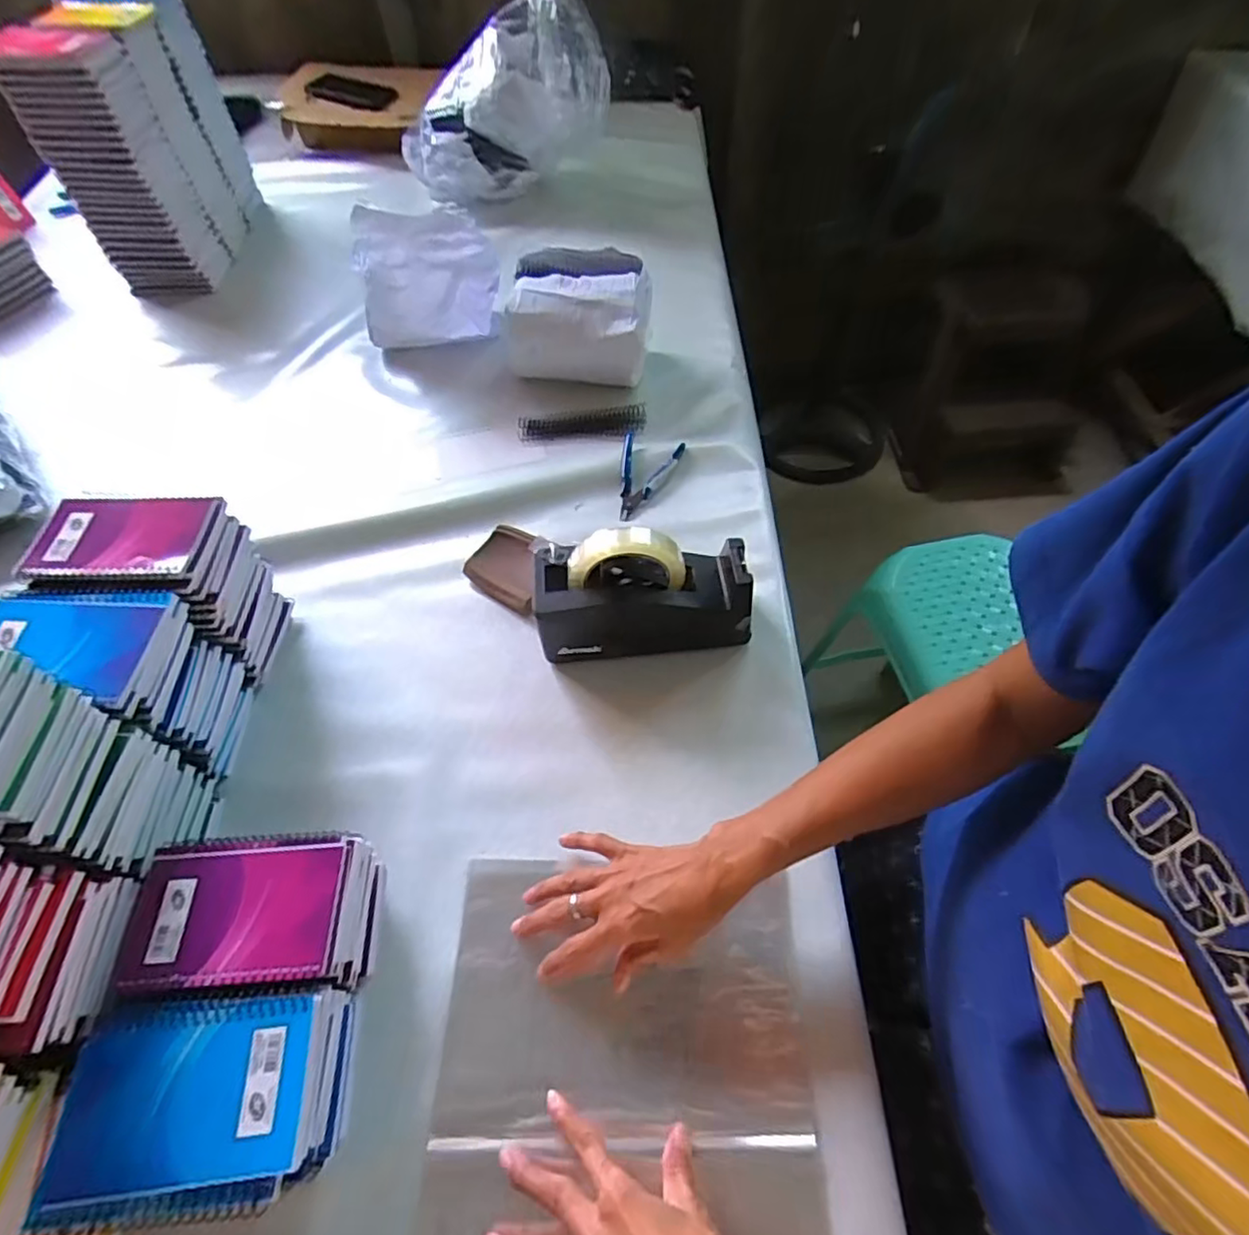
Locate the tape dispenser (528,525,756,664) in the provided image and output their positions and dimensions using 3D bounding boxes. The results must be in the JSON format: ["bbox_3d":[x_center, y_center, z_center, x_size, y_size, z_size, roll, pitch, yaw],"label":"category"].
[{"bbox_3d":[0.017,-0.028,0.587,0.193,0.133,0.076,-5,57,-2],"label":"tape dispenser"}]

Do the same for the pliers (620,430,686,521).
[{"bbox_3d":[0.016,-0.170,0.740,0.074,0.009,0.127,19,59,13],"label":"pliers"}]

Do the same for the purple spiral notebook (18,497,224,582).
[{"bbox_3d":[-0.412,-0.065,0.514,0.130,0.017,0.084,-1,57,1],"label":"purple spiral notebook"}]

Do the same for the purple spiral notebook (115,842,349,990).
[{"bbox_3d":[-0.260,0.198,0.419,0.138,0.009,0.082,-5,57,-2],"label":"purple spiral notebook"}]

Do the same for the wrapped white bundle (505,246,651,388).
[{"bbox_3d":[-0.055,-0.377,0.806,0.172,0.123,0.125,5,57,5],"label":"wrapped white bundle"}]

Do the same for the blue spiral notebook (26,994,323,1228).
[{"bbox_3d":[-0.251,0.276,0.362,0.139,0.010,0.092,-7,57,-3],"label":"blue spiral notebook"}]

